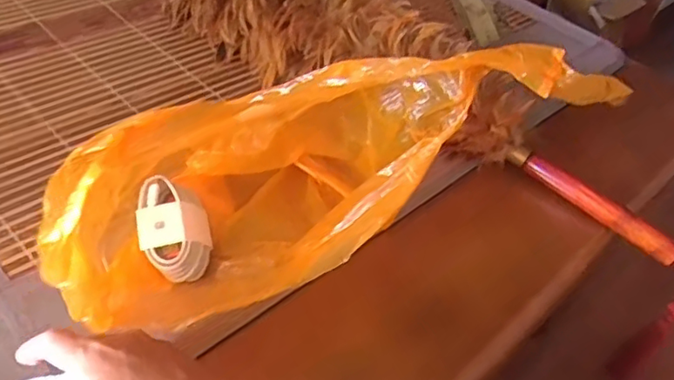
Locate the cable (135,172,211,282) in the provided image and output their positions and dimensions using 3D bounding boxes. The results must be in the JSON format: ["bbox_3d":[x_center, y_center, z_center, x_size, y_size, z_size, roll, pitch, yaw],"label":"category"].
[{"bbox_3d":[-0.134,0.031,0.479,0.056,0.027,0.090,-5,46,-18],"label":"cable"}]

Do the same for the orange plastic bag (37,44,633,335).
[{"bbox_3d":[-0.001,-0.018,0.470,0.392,0.148,0.172,-25,46,9],"label":"orange plastic bag"}]

